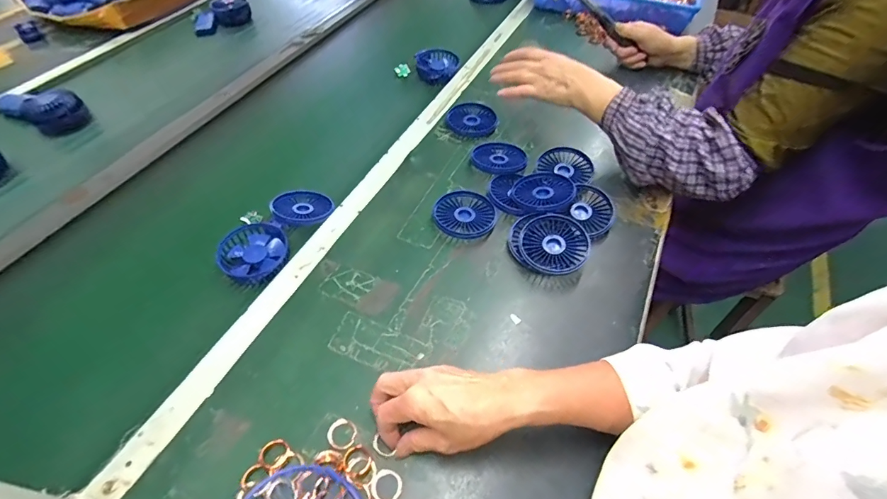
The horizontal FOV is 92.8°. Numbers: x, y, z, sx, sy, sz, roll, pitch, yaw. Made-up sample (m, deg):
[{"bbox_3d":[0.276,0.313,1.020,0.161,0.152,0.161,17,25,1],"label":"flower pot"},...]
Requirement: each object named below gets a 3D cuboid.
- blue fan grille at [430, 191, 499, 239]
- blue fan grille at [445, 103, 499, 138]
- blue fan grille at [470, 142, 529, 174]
[{"bbox_3d":[0.030,-0.049,0.592,0.087,0.013,0.077,3,52,2],"label":"blue fan grille"},{"bbox_3d":[0.049,-0.225,0.731,0.088,0.009,0.089,0,52,0],"label":"blue fan grille"},{"bbox_3d":[0.089,-0.146,0.669,0.084,0.013,0.084,0,52,0],"label":"blue fan grille"}]

